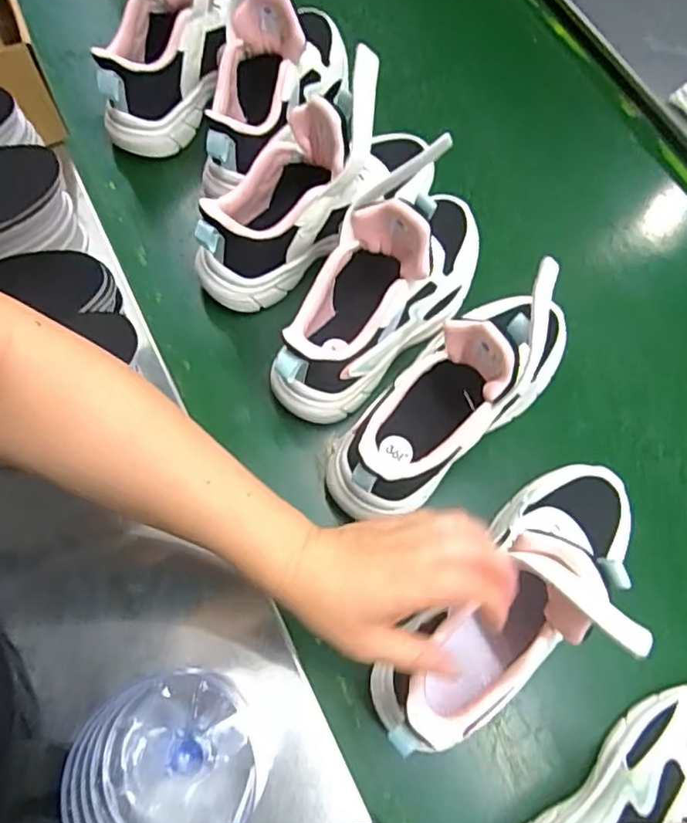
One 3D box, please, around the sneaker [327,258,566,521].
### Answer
[{"bbox_3d":[0.084,-0.013,0.445,0.224,0.168,0.073,-39,74,-12],"label":"sneaker"}]

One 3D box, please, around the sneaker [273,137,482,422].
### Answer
[{"bbox_3d":[0.032,-0.103,0.484,0.236,0.145,0.088,-43,75,-13],"label":"sneaker"}]

